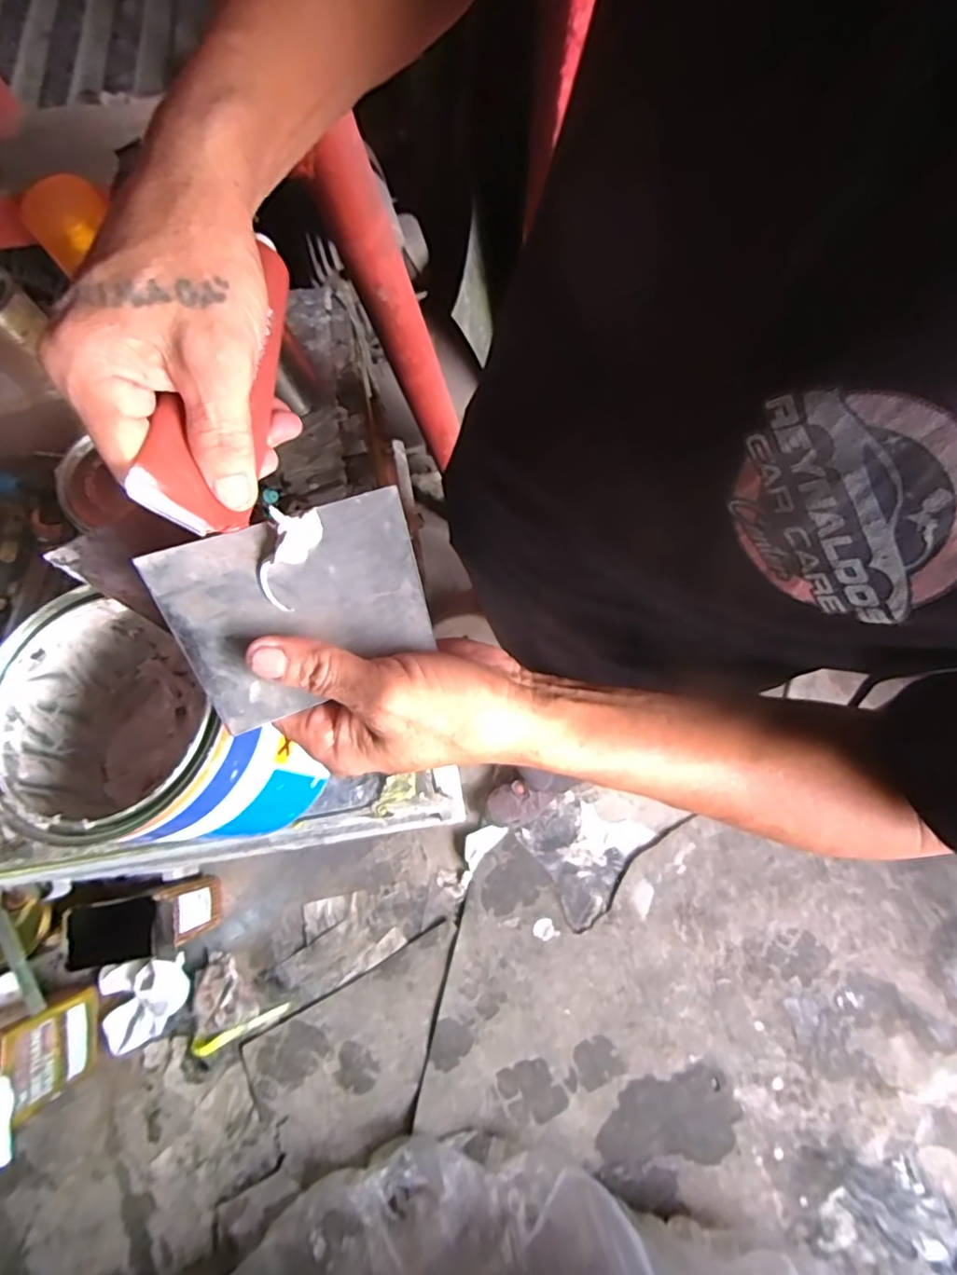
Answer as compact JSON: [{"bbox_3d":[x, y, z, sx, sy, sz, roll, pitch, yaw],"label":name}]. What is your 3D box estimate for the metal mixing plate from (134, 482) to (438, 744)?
[{"bbox_3d":[-0.082,-0.016,0.273,0.116,0.008,0.087,-21,89,-17],"label":"metal mixing plate"}]

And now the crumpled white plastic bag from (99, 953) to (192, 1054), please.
[{"bbox_3d":[-0.679,0.728,1.161,0.180,0.055,0.164,-22,75,-7],"label":"crumpled white plastic bag"}]

